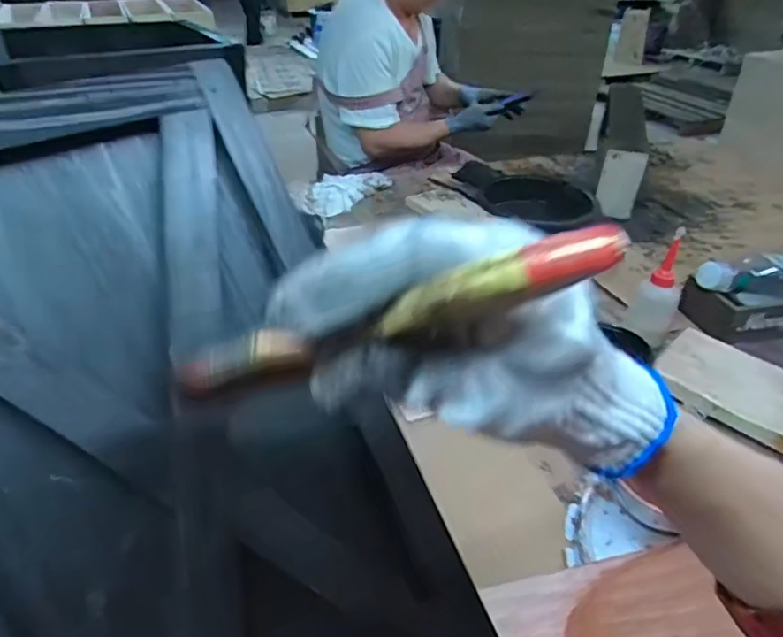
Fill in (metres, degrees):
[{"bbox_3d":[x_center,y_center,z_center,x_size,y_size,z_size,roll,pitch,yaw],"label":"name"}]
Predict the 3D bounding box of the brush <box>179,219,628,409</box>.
[{"bbox_3d":[-0.012,0.004,0.176,0.164,0.020,0.018,-17,23,35],"label":"brush"}]

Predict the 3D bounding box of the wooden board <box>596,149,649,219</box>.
[{"bbox_3d":[0.439,-0.260,1.094,0.014,0.130,0.087,-27,40,-31],"label":"wooden board"}]

